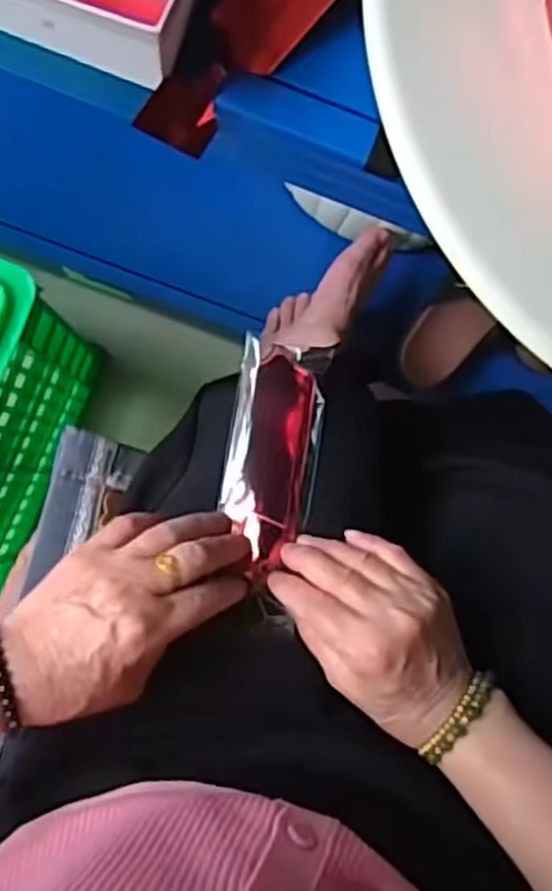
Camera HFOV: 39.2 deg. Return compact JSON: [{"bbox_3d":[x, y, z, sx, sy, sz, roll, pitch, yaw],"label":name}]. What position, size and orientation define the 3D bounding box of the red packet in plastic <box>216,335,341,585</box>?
[{"bbox_3d":[-0.001,0.006,0.458,0.052,0.032,0.137,8,83,-5],"label":"red packet in plastic"}]

